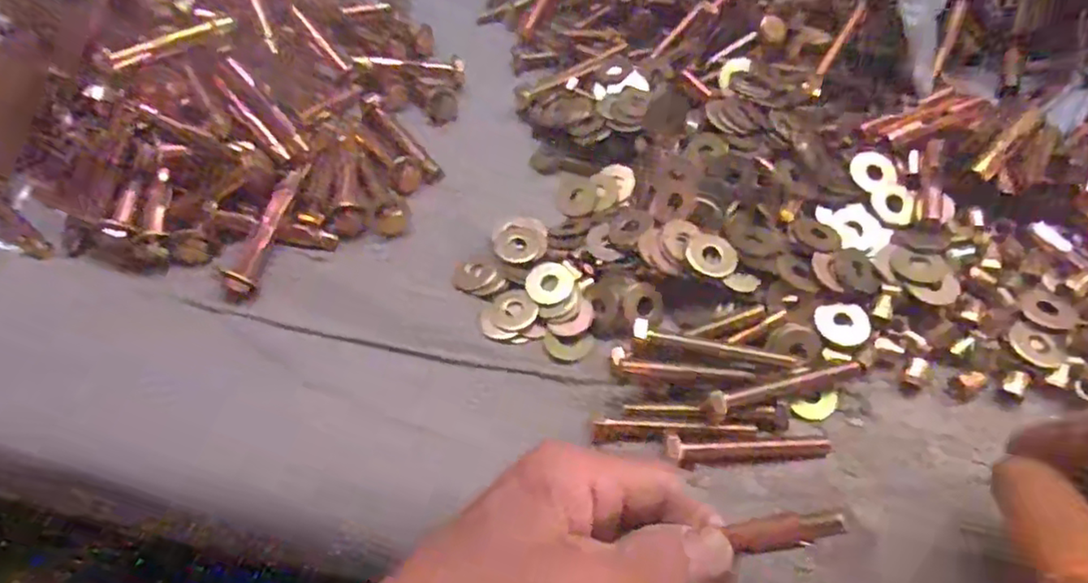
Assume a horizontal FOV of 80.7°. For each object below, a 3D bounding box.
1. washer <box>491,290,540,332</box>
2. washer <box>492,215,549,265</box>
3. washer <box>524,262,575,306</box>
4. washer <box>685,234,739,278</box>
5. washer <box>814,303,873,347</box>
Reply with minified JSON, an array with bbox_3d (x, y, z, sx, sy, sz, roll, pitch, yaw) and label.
[{"bbox_3d":[-0.013,0.008,0.284,0.020,0.004,0.020,-1,56,2],"label":"washer"},{"bbox_3d":[-0.011,-0.025,0.308,0.026,0.004,0.030,-2,56,2],"label":"washer"},{"bbox_3d":[0.003,-0.005,0.289,0.021,0.004,0.023,-1,56,2],"label":"washer"},{"bbox_3d":[0.070,-0.015,0.267,0.021,0.004,0.020,1,59,-2],"label":"washer"},{"bbox_3d":[0.124,0.013,0.265,0.020,0.005,0.019,-1,56,2],"label":"washer"}]

